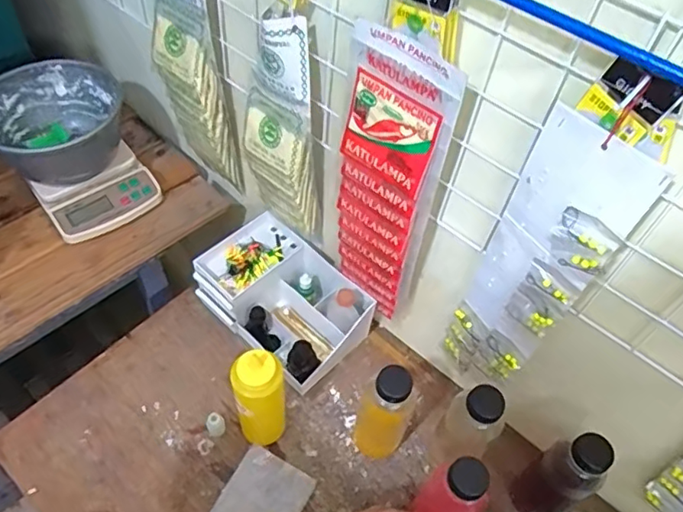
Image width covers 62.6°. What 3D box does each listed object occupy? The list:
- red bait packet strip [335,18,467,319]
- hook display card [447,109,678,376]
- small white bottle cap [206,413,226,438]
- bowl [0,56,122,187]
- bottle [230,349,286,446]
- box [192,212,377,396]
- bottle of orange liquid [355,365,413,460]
[{"bbox_3d":[0.043,-0.060,0.613,0.105,0.371,0.023,34,58,19],"label":"red bait packet strip"},{"bbox_3d":[0.179,0.023,0.551,0.026,0.359,0.101,-35,63,-26],"label":"hook display card"},{"bbox_3d":[-0.165,0.224,0.740,0.023,0.041,0.022,2,53,-3],"label":"small white bottle cap"},{"bbox_3d":[-0.415,-0.190,0.812,0.176,0.101,0.176,2,53,-3],"label":"bowl"},{"bbox_3d":[-0.099,0.179,0.687,0.057,0.187,0.044,-12,55,-13],"label":"bottle"},{"bbox_3d":[-0.082,0.062,0.821,0.227,0.120,0.157,37,59,21],"label":"box"},{"bbox_3d":[0.052,0.199,0.685,0.055,0.184,0.056,2,53,-3],"label":"bottle of orange liquid"}]

